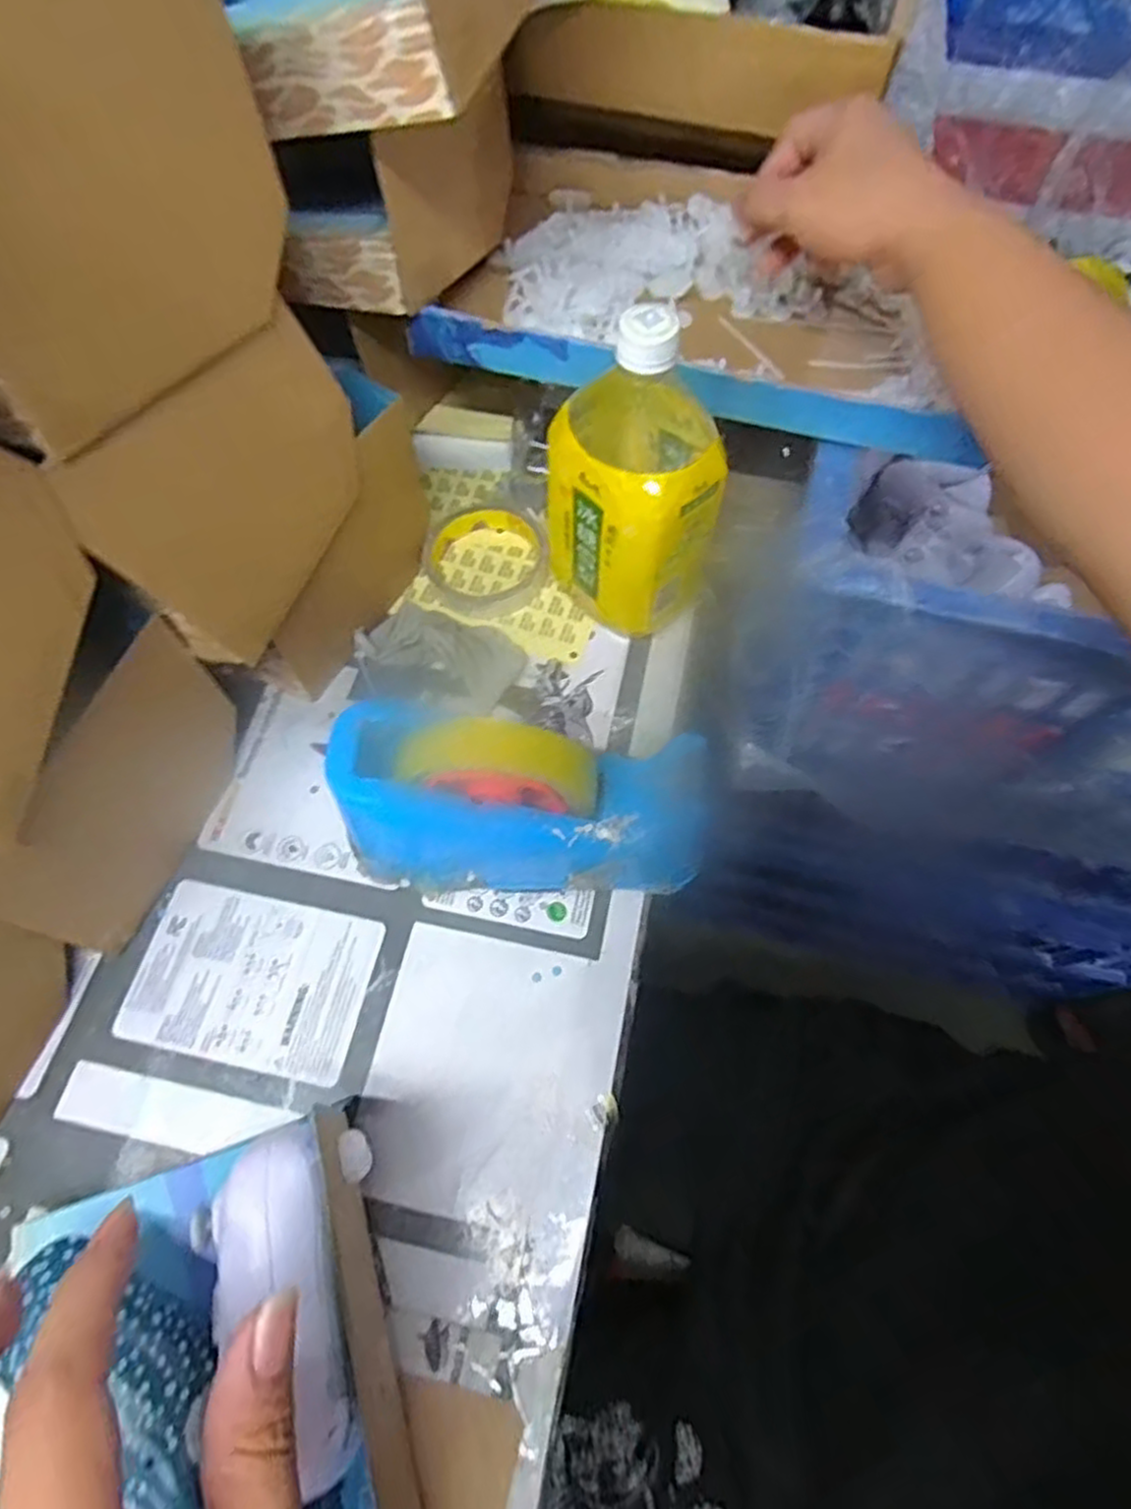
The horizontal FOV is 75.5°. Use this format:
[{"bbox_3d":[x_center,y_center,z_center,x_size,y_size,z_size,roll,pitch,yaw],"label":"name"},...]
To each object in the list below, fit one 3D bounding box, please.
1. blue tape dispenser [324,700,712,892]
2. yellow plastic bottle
[{"bbox_3d":[-0.022,0.035,0.393,0.194,0.117,0.061,7,65,2],"label":"blue tape dispenser"},{"bbox_3d":[0.042,-0.156,0.434,0.097,0.194,0.081,22,66,9],"label":"yellow plastic bottle"}]

